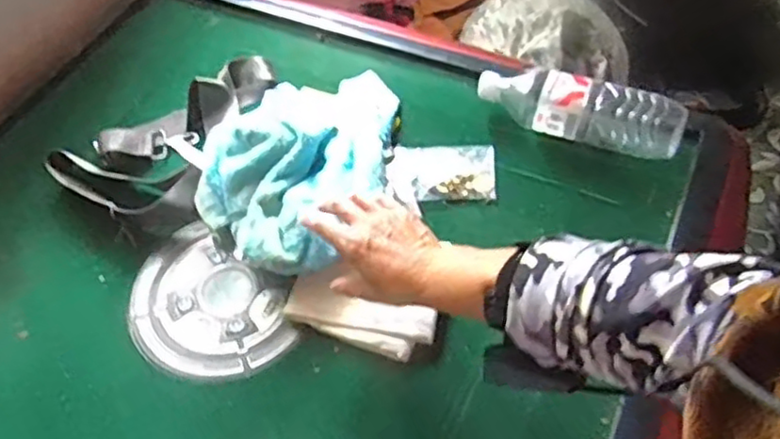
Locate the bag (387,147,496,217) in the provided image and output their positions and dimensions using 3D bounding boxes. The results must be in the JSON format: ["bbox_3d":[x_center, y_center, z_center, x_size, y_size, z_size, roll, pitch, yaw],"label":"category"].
[{"bbox_3d":[0.058,-0.051,0.749,0.116,0.015,0.073,-4,52,1],"label":"bag"}]

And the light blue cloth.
[{"bbox_3d":[-0.103,-0.075,0.724,0.198,0.068,0.297,0,53,5],"label":"light blue cloth"}]

